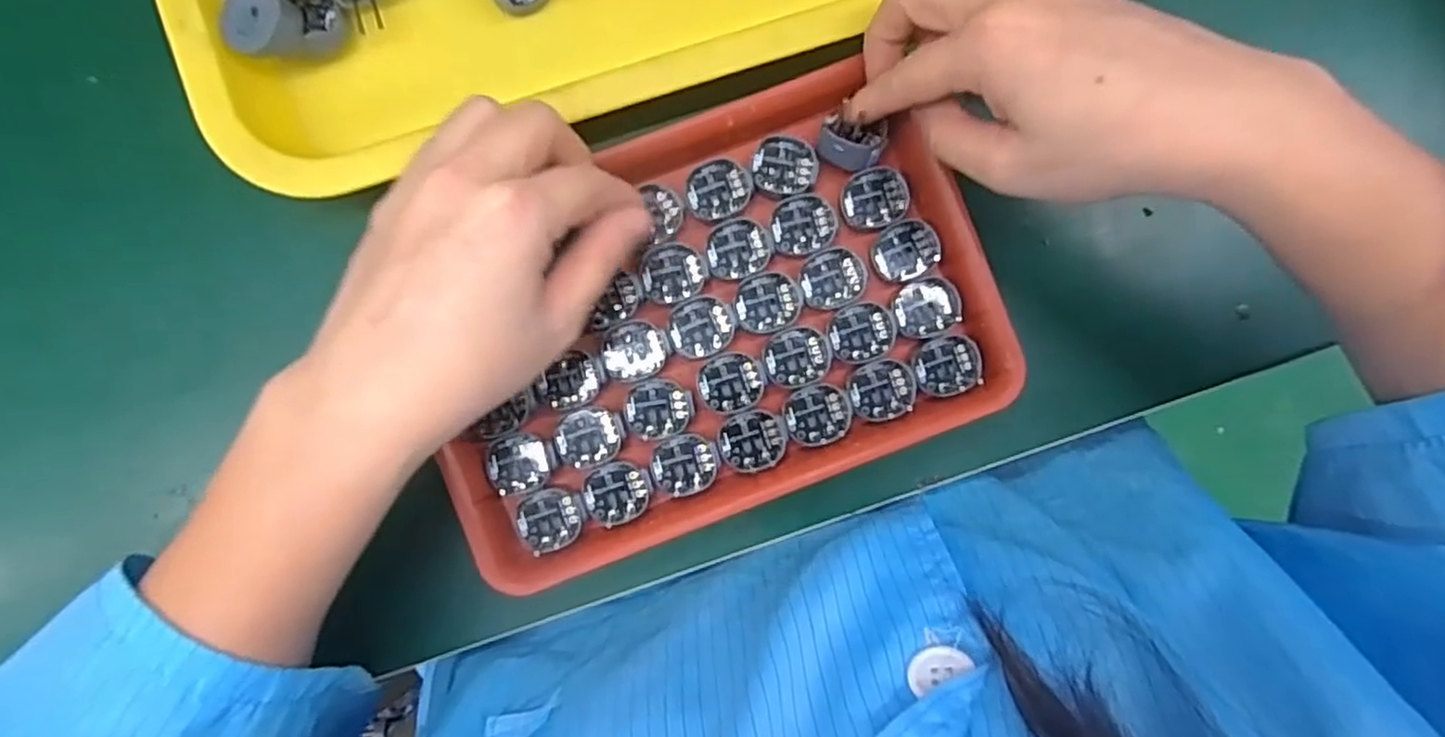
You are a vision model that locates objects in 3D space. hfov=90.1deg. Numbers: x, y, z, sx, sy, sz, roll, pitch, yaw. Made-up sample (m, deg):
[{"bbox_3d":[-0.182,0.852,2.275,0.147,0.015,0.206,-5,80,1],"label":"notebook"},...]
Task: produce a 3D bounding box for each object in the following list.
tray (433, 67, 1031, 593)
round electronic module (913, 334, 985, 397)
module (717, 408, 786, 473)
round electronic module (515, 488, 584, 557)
[{"bbox_3d":[-0.007,-0.020,0.299,0.231,0.020,0.155,-21,86,-3],"label":"tray"},{"bbox_3d":[0.096,-0.001,0.306,0.028,0.004,0.024,-7,87,-1],"label":"round electronic module"},{"bbox_3d":[0.012,0.030,0.303,0.028,0.004,0.026,-6,87,-1],"label":"module"},{"bbox_3d":[-0.071,0.063,0.298,0.027,0.005,0.026,0,87,0],"label":"round electronic module"}]

